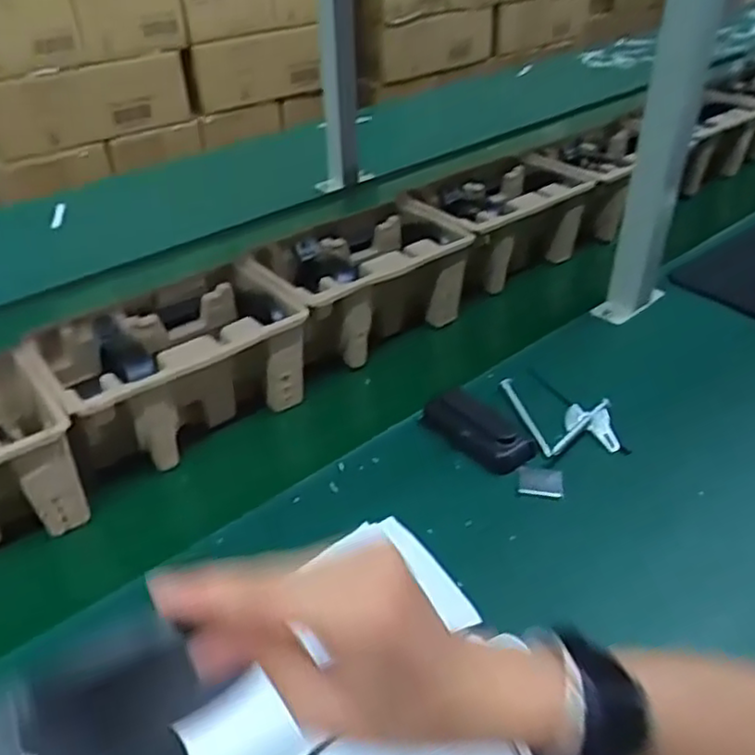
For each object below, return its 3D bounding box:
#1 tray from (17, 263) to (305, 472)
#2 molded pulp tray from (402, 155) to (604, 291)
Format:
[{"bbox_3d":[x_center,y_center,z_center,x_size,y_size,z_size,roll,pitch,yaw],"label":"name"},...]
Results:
[{"bbox_3d":[-0.190,-0.005,0.645,0.227,0.109,0.143,-25,40,-30],"label":"tray"},{"bbox_3d":[0.158,-0.200,0.887,0.242,0.107,0.148,-24,40,-30],"label":"molded pulp tray"}]

